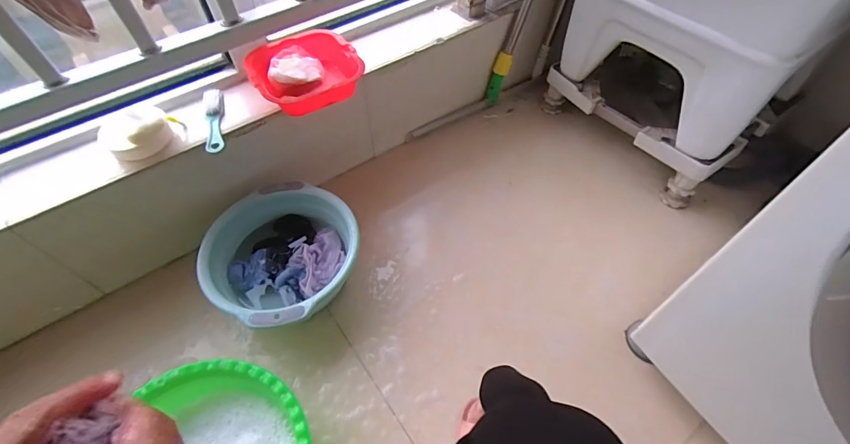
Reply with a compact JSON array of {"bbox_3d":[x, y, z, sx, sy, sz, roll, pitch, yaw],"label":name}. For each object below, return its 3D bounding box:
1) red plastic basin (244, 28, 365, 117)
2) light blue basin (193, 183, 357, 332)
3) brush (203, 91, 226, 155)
[{"bbox_3d":[-0.225,-0.280,0.773,0.193,0.059,0.177,-28,59,-17],"label":"red plastic basin"},{"bbox_3d":[-0.253,0.071,0.759,0.250,0.114,0.253,-1,55,1],"label":"light blue basin"},{"bbox_3d":[-0.367,-0.177,0.714,0.028,0.034,0.145,-10,55,-6],"label":"brush"}]

